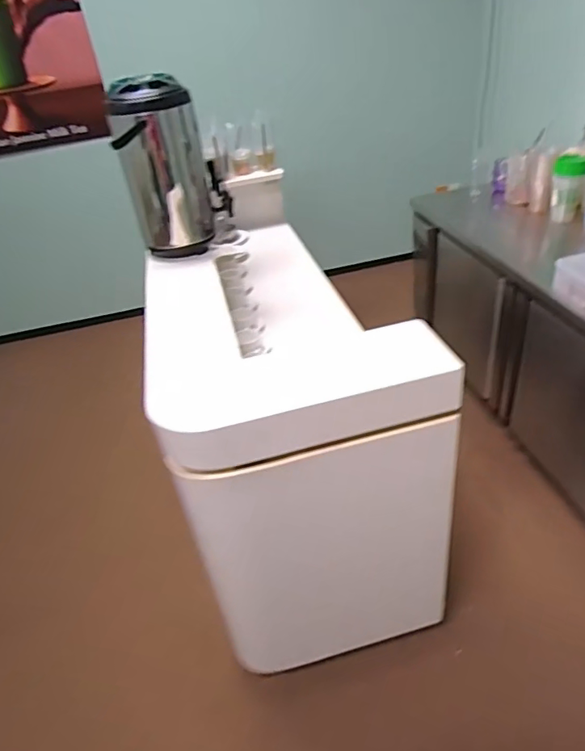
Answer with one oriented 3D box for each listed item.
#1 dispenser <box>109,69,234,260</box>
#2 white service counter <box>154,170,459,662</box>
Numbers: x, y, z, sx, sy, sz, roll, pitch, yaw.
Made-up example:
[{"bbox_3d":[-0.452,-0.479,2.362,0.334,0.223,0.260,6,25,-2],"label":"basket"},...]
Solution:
[{"bbox_3d":[-0.345,-0.609,1.532,0.268,0.468,0.220,-10,36,-3],"label":"dispenser"},{"bbox_3d":[-0.063,0.054,1.687,0.589,0.850,1.276,-13,36,-7],"label":"white service counter"}]

